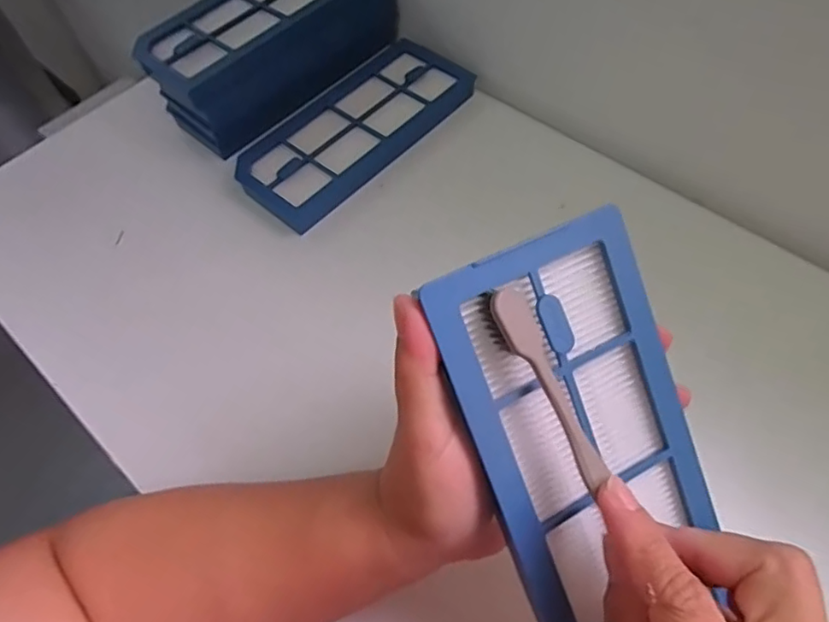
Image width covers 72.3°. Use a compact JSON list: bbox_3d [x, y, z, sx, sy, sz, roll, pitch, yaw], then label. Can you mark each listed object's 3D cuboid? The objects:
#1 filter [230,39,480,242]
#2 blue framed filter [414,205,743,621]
[{"bbox_3d":[-0.047,-0.149,0.459,0.083,0.022,0.199,38,67,23],"label":"filter"},{"bbox_3d":[0.069,0.057,0.221,0.085,0.009,0.172,-24,100,-16],"label":"blue framed filter"}]

